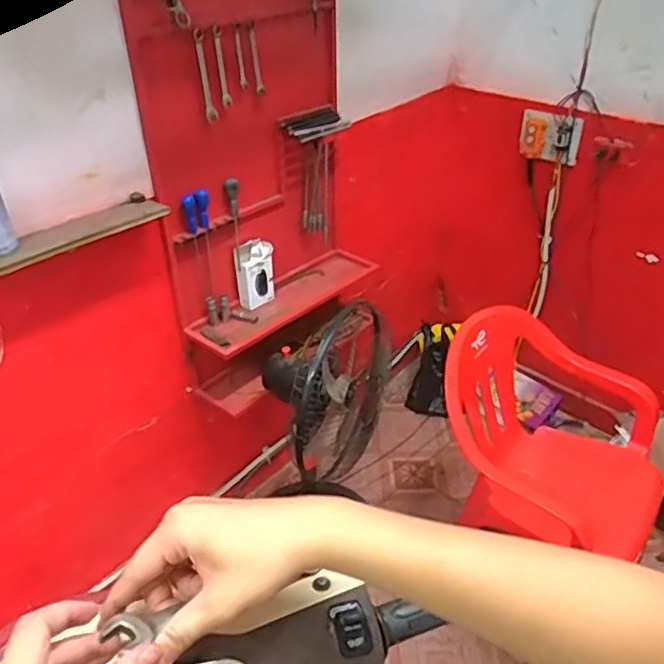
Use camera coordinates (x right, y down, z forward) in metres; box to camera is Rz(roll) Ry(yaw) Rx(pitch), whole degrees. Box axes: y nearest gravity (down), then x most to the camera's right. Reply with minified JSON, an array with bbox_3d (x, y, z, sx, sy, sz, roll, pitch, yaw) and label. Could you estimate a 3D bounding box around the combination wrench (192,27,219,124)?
[{"bbox_3d":[-0.270,-0.544,1.305,0.031,0.185,0.007,-30,40,-32],"label":"combination wrench"}]

